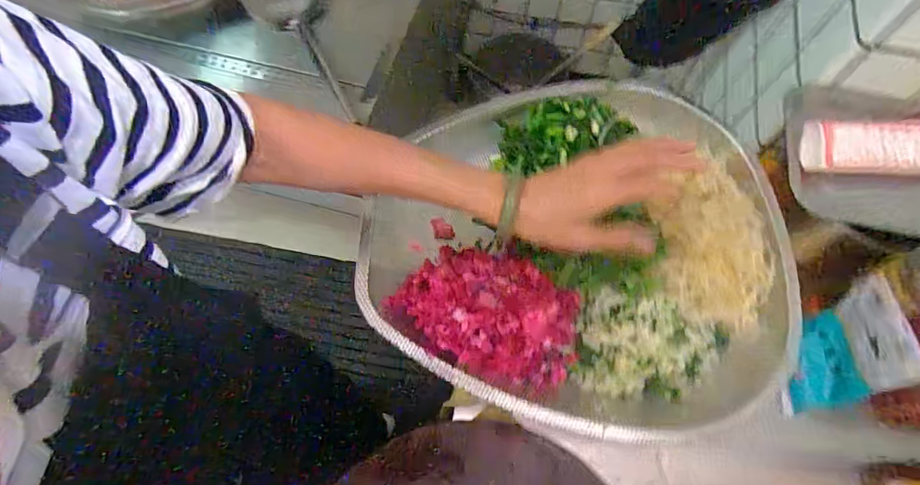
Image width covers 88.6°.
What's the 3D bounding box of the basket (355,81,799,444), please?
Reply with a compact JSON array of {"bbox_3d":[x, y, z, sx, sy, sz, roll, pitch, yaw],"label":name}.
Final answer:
[{"bbox_3d":[0.115,-0.013,0.518,0.427,0.079,0.359,11,68,5],"label":"basket"}]

